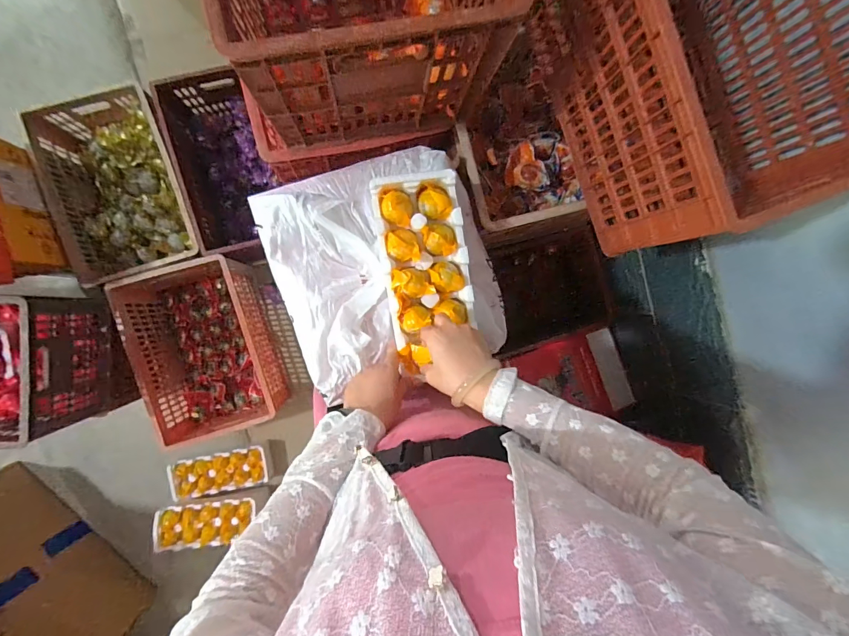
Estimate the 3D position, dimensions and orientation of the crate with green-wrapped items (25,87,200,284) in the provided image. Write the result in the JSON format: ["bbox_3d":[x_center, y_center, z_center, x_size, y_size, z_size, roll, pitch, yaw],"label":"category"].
[{"bbox_3d":[-0.813,-0.348,1.090,0.318,0.192,0.447,-12,94,-6],"label":"crate with green-wrapped items"}]

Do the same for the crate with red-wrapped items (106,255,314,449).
[{"bbox_3d":[-0.640,0.103,1.184,0.318,0.229,0.509,-14,94,-6],"label":"crate with red-wrapped items"}]

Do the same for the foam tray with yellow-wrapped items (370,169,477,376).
[{"bbox_3d":[0.004,-0.067,0.559,0.118,0.044,0.259,-10,95,-8],"label":"foam tray with yellow-wrapped items"}]

